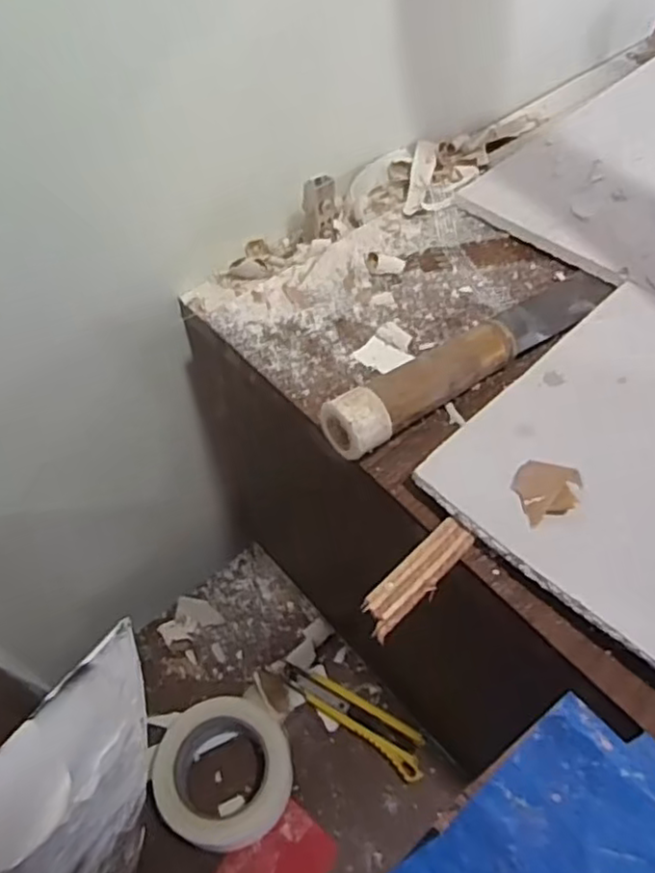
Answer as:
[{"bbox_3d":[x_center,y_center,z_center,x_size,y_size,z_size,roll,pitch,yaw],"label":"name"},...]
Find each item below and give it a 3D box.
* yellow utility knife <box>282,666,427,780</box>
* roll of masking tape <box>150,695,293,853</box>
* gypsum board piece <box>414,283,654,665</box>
[{"bbox_3d":[0.027,0.263,0.639,0.154,0.009,0.037,31,65,22],"label":"yellow utility knife"},{"bbox_3d":[-0.089,0.295,0.589,0.113,0.044,0.117,-2,58,3],"label":"roll of masking tape"},{"bbox_3d":[0.182,0.005,0.361,0.218,0.010,0.170,-39,60,-24],"label":"gypsum board piece"}]

